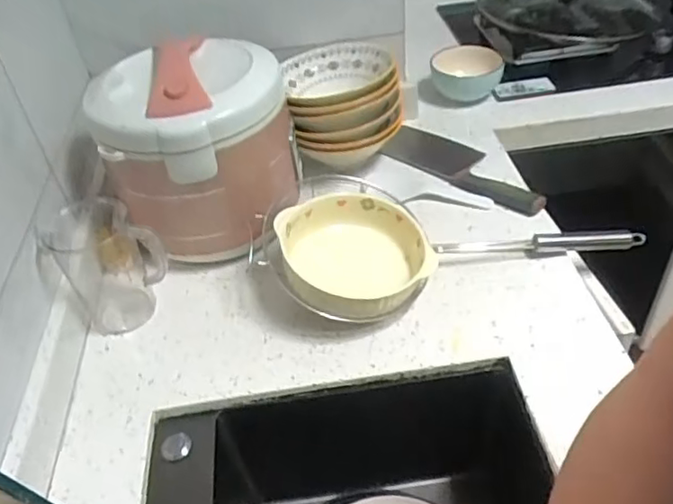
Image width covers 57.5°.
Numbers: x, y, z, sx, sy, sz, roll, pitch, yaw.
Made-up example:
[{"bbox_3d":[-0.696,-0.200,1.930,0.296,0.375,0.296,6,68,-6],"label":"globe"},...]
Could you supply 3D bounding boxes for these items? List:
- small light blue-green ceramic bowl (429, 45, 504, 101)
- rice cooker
[{"bbox_3d":[0.216,-0.295,1.021,0.112,0.077,0.093,6,43,14],"label":"small light blue-green ceramic bowl"},{"bbox_3d":[-0.161,-0.119,0.753,0.210,0.237,0.182,-13,42,-6],"label":"rice cooker"}]

